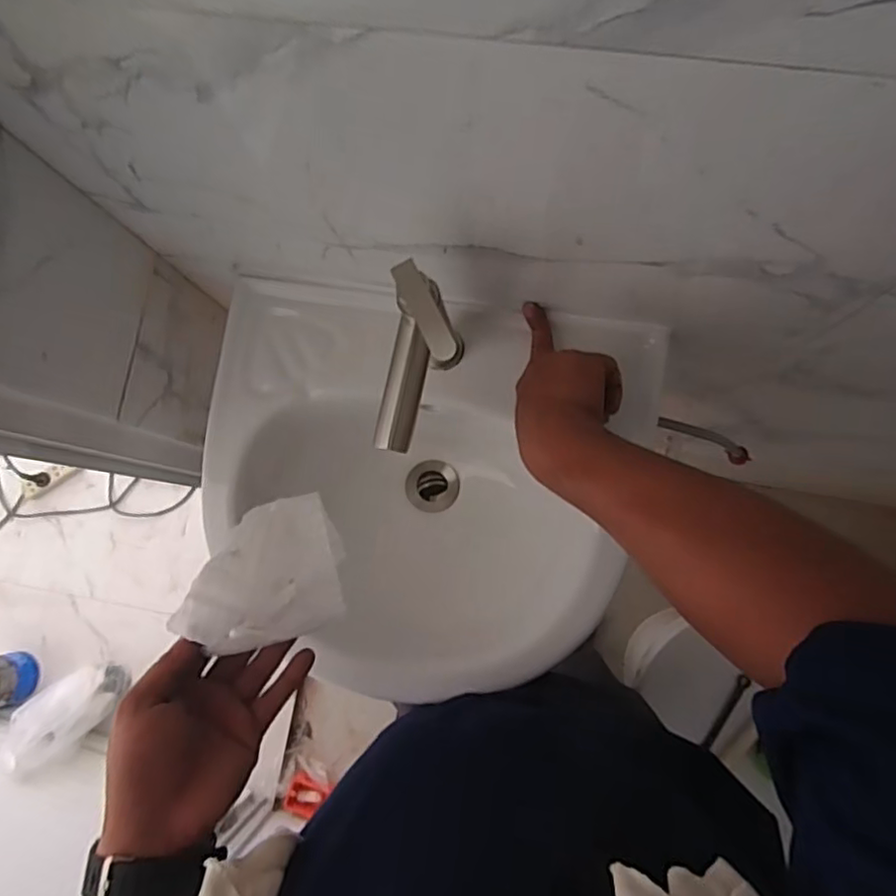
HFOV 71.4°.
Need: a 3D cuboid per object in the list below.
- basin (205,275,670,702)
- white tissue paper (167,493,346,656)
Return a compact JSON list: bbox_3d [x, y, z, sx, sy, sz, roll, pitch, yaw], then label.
[{"bbox_3d":[-0.028,0.029,0.642,0.396,0.170,0.317,11,84,6],"label":"basin"},{"bbox_3d":[-0.125,0.082,0.413,0.099,0.051,0.091,-10,82,3],"label":"white tissue paper"}]

